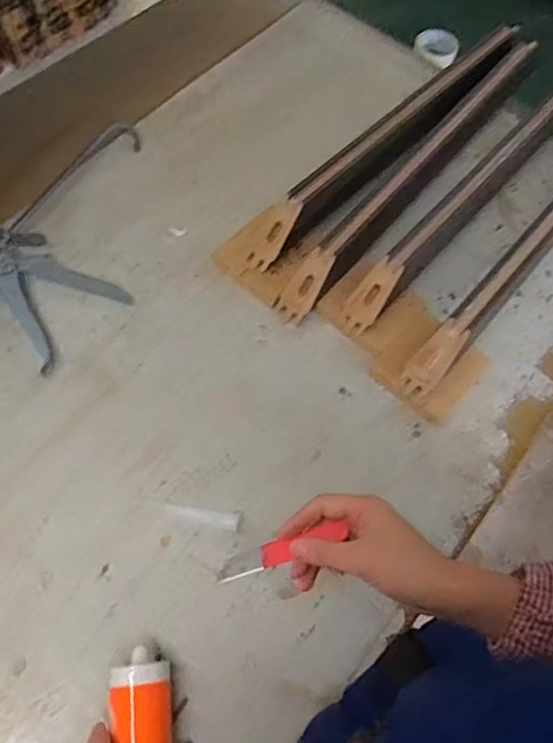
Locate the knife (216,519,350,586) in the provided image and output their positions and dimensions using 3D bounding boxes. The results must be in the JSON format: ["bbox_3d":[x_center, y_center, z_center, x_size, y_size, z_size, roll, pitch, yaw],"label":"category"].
[{"bbox_3d":[0.003,0.141,0.446,0.105,0.006,0.018,-23,66,4],"label":"knife"}]

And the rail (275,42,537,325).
[{"bbox_3d":[0.189,-0.264,0.715,0.051,0.060,0.557,37,67,13],"label":"rail"}]

